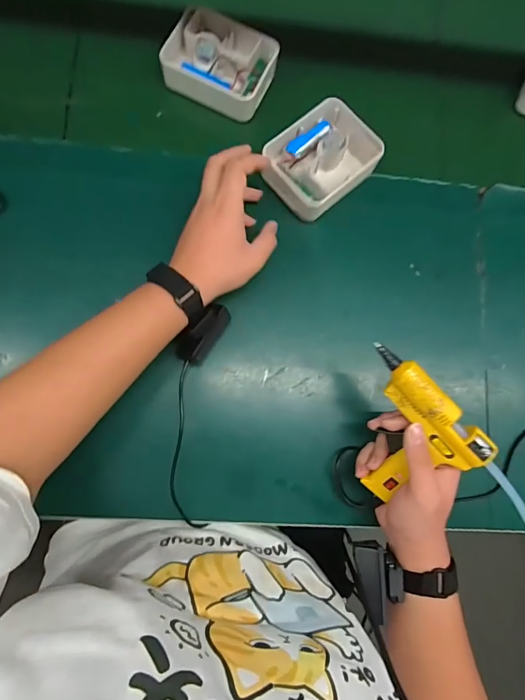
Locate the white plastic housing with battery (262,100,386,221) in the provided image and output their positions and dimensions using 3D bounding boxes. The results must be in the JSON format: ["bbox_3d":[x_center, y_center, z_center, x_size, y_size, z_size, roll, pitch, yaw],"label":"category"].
[{"bbox_3d":[0.072,-0.233,0.479,0.132,0.044,0.106,-37,87,-7],"label":"white plastic housing with battery"}]

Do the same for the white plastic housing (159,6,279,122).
[{"bbox_3d":[-0.050,-0.373,0.501,0.130,0.038,0.110,22,82,-1],"label":"white plastic housing"}]

